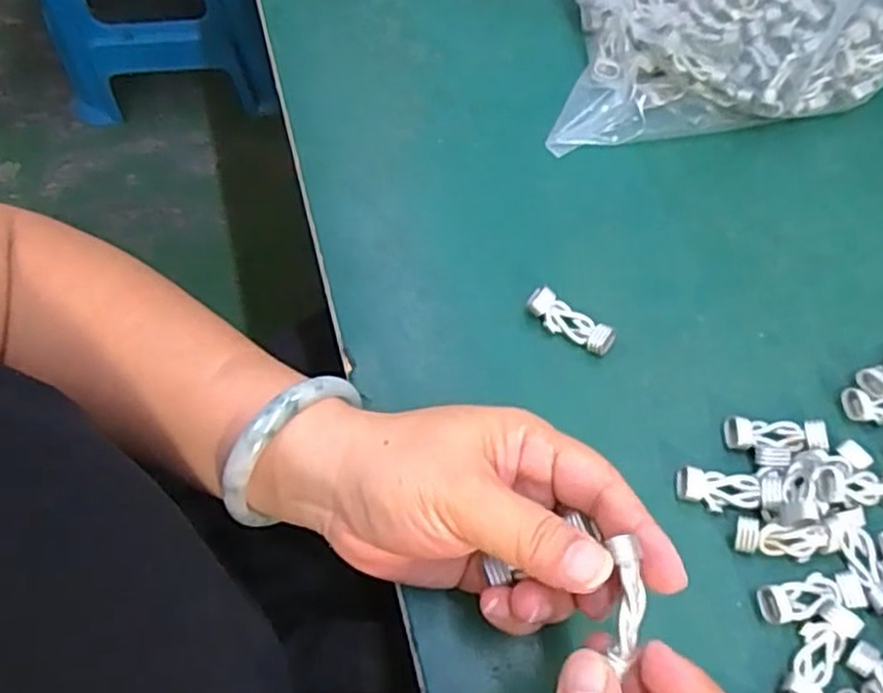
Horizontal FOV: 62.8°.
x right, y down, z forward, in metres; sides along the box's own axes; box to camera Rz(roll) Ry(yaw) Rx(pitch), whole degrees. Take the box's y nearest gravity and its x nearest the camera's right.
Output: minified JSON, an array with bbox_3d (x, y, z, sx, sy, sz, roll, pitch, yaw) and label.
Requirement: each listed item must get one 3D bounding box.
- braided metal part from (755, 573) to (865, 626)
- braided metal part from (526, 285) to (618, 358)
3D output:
[{"bbox_3d":[0.155,0.104,0.302,0.044,0.006,0.016,-10,65,-6],"label":"braided metal part"},{"bbox_3d":[0.064,-0.012,0.356,0.045,0.015,0.015,29,67,12],"label":"braided metal part"}]

